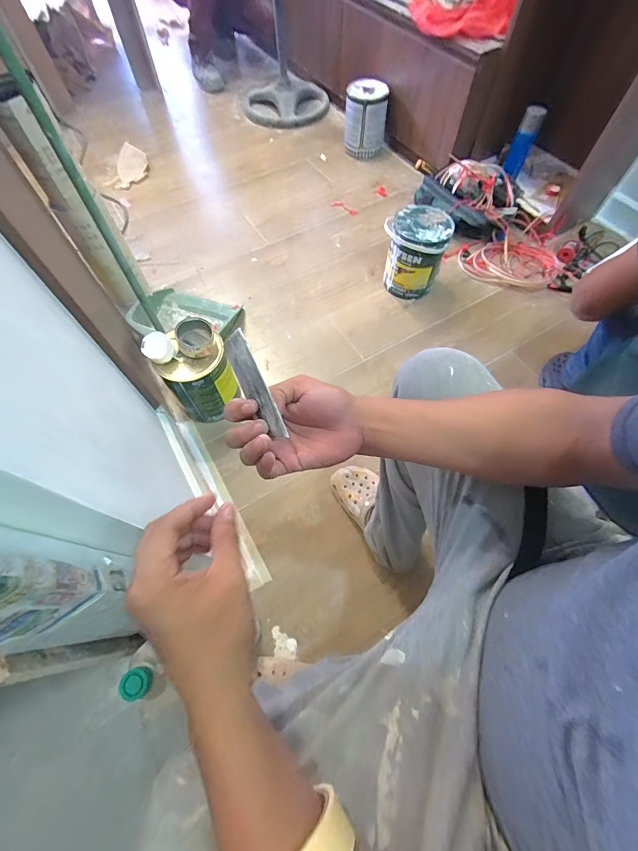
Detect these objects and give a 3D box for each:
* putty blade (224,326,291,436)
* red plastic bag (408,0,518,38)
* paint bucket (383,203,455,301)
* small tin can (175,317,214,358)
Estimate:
[{"bbox_3d":[-0.061,-0.036,0.332,0.004,0.044,0.099,-29,99,-36],"label":"putty blade"},{"bbox_3d":[0.443,-1.316,1.109,0.349,0.125,0.111,33,67,14],"label":"red plastic bag"},{"bbox_3d":[0.292,-0.534,1.106,0.177,0.213,0.177,0,63,-1],"label":"paint bucket"},{"bbox_3d":[-0.281,-0.199,0.808,0.084,0.041,0.088,-16,65,-9],"label":"small tin can"}]

